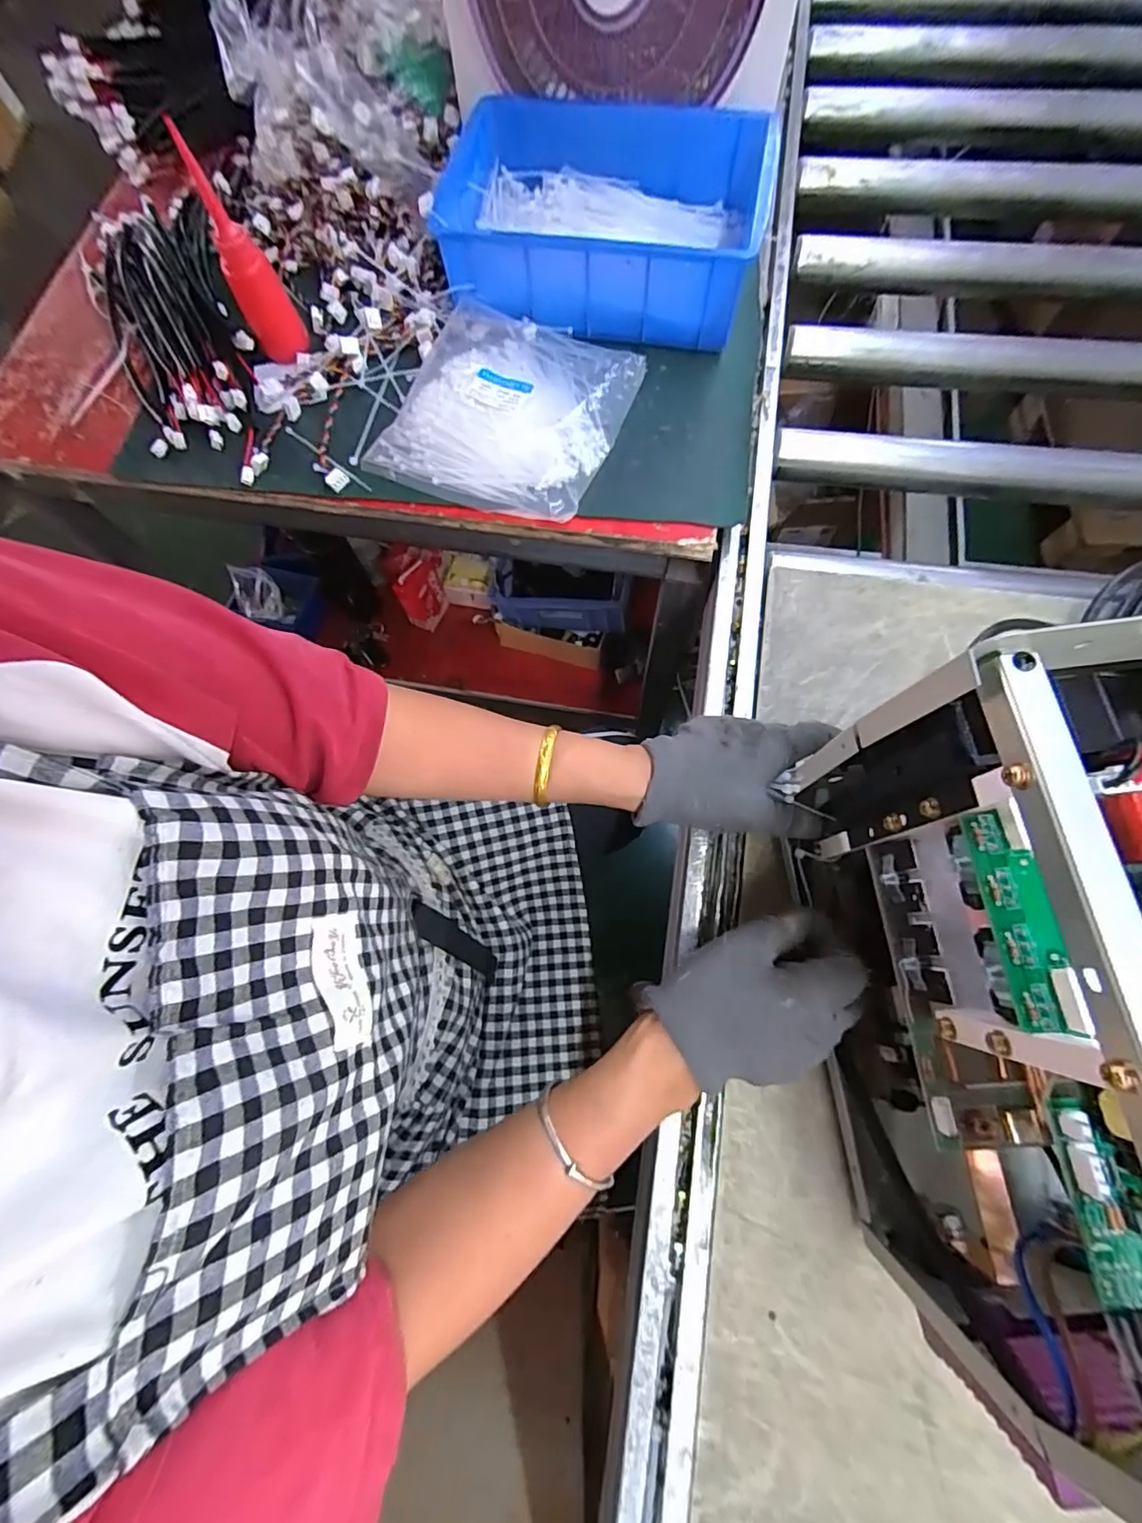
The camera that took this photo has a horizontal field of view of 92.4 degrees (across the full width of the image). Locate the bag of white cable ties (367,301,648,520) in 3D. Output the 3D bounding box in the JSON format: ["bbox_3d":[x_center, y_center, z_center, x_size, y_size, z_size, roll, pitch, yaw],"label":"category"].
[{"bbox_3d":[-0.060,-0.329,0.507,0.205,0.031,0.192,21,74,11],"label":"bag of white cable ties"}]

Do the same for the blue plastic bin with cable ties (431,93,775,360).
[{"bbox_3d":[0.018,-0.524,0.536,0.320,0.084,0.206,8,72,7],"label":"blue plastic bin with cable ties"}]

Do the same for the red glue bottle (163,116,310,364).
[{"bbox_3d":[-0.289,-0.442,0.479,0.042,0.148,0.041,-35,72,-8],"label":"red glue bottle"}]

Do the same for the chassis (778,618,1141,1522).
[{"bbox_3d":[0.231,0.120,0.262,0.146,0.217,0.292,-7,72,0],"label":"chassis"}]

